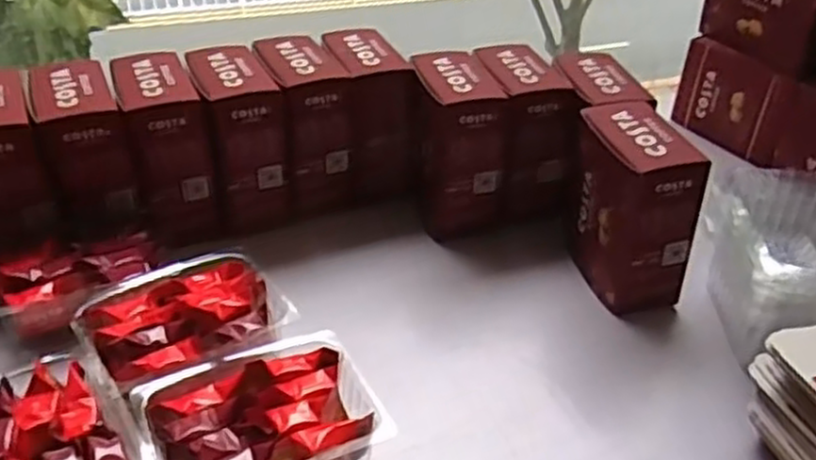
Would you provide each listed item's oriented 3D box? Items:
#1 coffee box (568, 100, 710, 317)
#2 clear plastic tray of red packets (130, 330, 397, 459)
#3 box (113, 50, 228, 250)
[{"bbox_3d":[0.157,-0.013,0.549,0.063,0.133,0.096,-4,34,-10],"label":"coffee box"},{"bbox_3d":[-0.080,0.114,0.416,0.119,0.055,0.093,-14,37,-24],"label":"clear plastic tray of red packets"},{"bbox_3d":[-0.186,-0.064,0.580,0.056,0.116,0.093,-12,36,-21],"label":"box"}]

